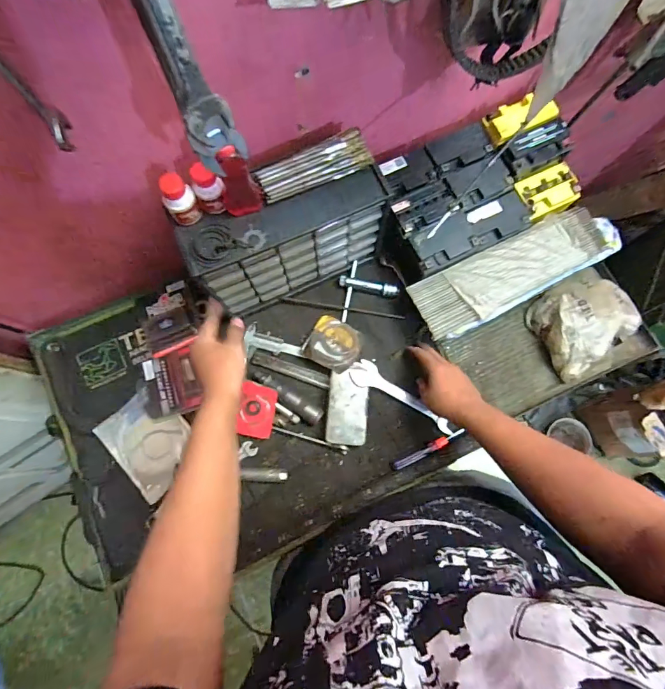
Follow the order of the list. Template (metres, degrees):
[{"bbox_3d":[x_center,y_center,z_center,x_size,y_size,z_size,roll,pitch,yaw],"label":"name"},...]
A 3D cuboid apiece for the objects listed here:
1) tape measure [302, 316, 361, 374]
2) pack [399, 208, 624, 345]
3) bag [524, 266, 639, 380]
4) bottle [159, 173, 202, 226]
[{"bbox_3d":[0.004,0.000,0.718,0.095,0.030,0.088,25,77,5],"label":"tape measure"},{"bbox_3d":[0.324,-0.133,0.688,0.386,0.029,0.110,-26,78,-7],"label":"pack"},{"bbox_3d":[0.446,-0.049,0.707,0.193,0.062,0.146,-37,80,-9],"label":"bag"},{"bbox_3d":[-0.195,-0.184,0.511,0.038,0.060,0.034,-31,79,-8],"label":"bottle"}]

